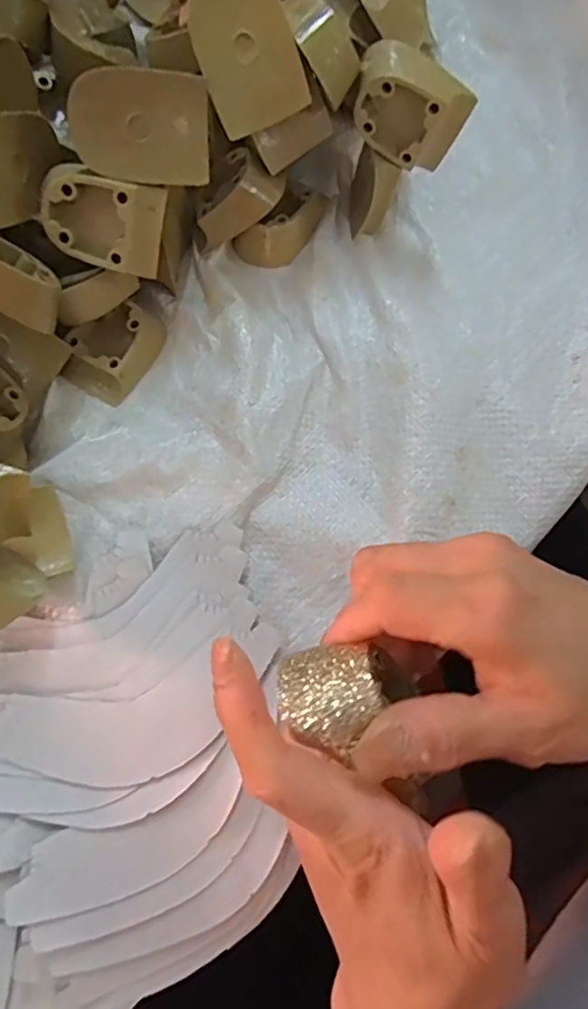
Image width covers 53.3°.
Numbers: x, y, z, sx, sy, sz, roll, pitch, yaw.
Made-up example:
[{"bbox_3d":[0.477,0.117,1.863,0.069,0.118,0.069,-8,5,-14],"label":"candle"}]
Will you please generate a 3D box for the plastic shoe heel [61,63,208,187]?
[{"bbox_3d":[-0.067,-0.165,0.256,0.057,0.017,0.041,-5,119,-20],"label":"plastic shoe heel"}]

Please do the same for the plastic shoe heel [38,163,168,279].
[{"bbox_3d":[-0.088,-0.133,0.275,0.052,0.032,0.038,11,119,-9],"label":"plastic shoe heel"}]

